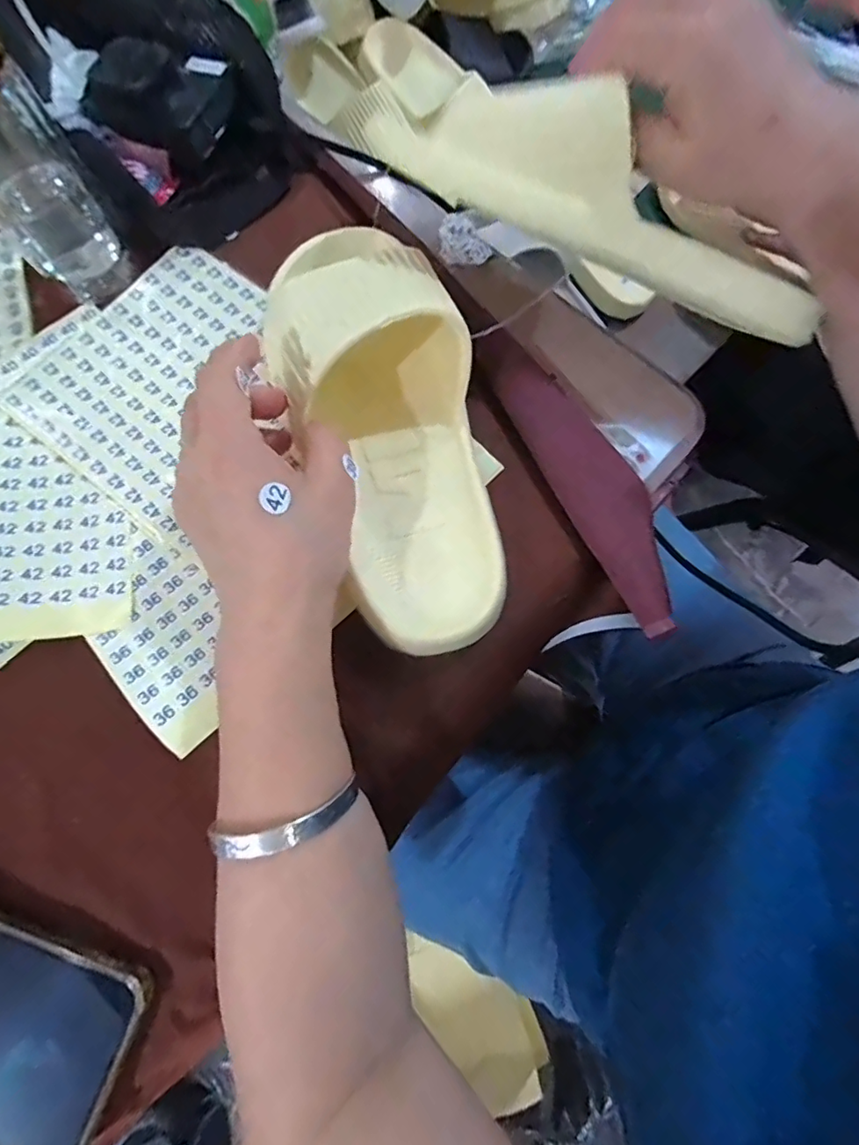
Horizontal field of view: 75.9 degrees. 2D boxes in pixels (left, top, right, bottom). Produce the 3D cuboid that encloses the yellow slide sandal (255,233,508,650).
[{"bbox_3d":[-0.024,-0.083,0.286,0.097,0.063,0.250,-15,83,-4],"label":"yellow slide sandal"}]

